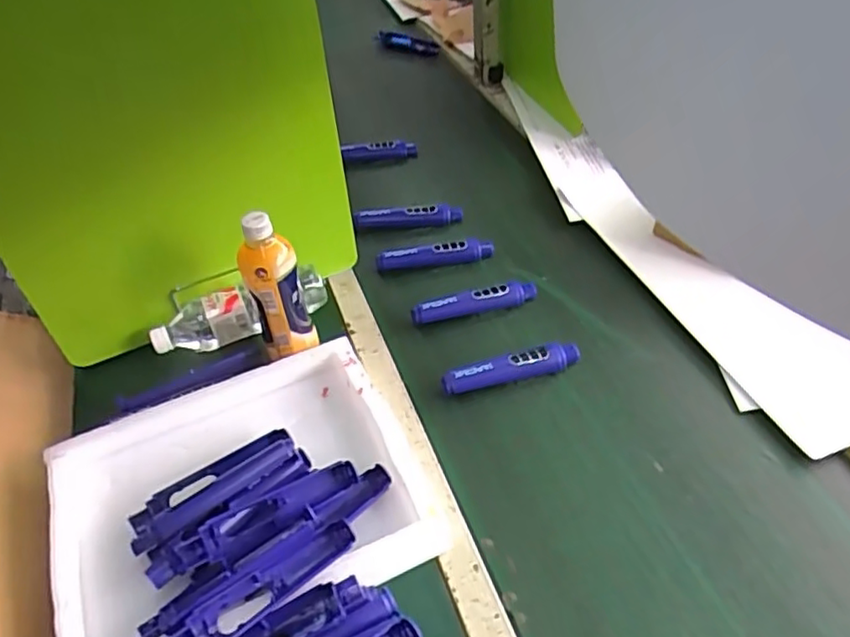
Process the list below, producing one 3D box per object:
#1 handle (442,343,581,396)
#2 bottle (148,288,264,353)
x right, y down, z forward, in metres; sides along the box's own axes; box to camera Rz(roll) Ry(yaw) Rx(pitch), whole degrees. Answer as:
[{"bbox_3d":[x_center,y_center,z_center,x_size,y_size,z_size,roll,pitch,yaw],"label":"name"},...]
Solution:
[{"bbox_3d":[0.104,0.056,0.780,0.169,0.028,0.032,-11,44,-6],"label":"handle"},{"bbox_3d":[-0.292,0.007,0.845,0.161,0.056,0.054,-15,44,-9],"label":"bottle"}]

